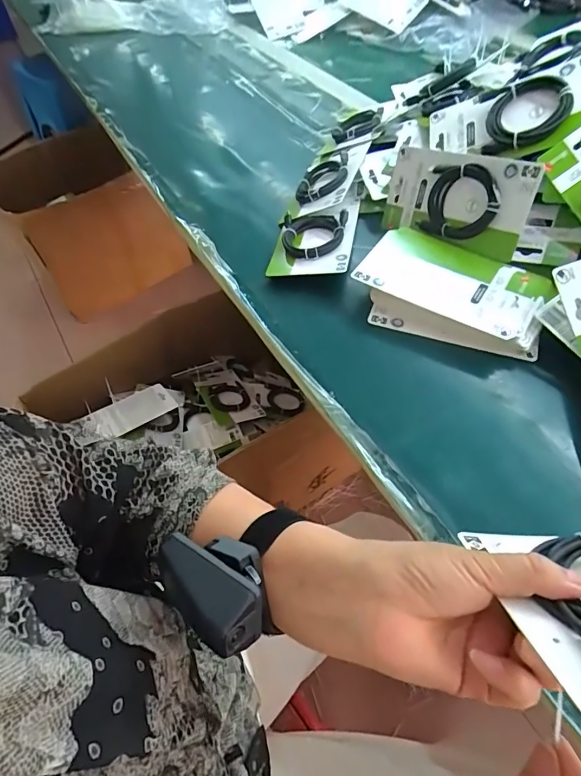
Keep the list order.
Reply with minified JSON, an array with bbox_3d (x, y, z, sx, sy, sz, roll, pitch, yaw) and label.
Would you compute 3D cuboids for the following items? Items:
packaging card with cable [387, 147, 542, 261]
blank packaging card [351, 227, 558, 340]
[{"bbox_3d":[0.191,-0.225,0.519,0.181,0.097,0.019,30,35,35],"label":"packaging card with cable"},{"bbox_3d":[0.184,-0.125,0.490,0.194,0.019,0.112,26,61,20],"label":"blank packaging card"}]

